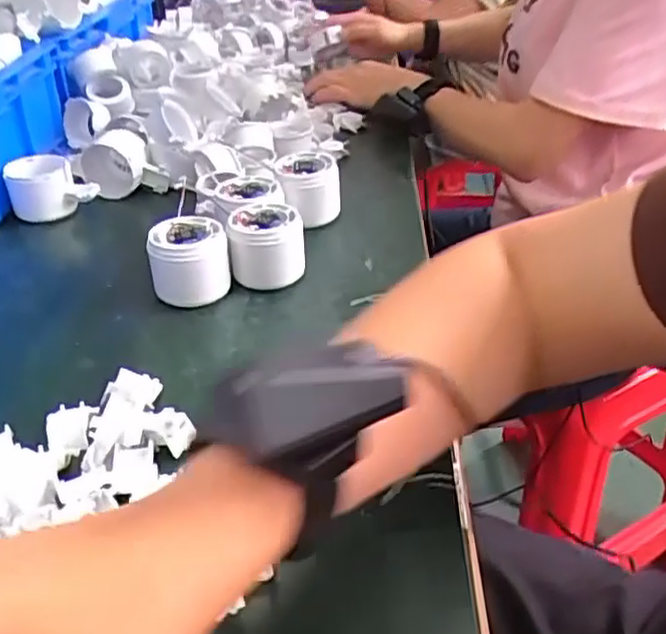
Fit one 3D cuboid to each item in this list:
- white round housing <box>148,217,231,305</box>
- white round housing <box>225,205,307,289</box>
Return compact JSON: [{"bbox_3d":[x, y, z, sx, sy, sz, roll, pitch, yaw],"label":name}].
[{"bbox_3d":[-0.108,-0.044,0.525,0.056,0.053,0.056,-4,34,-4],"label":"white round housing"},{"bbox_3d":[-0.053,-0.056,0.544,0.056,0.050,0.056,-7,34,-8],"label":"white round housing"}]

